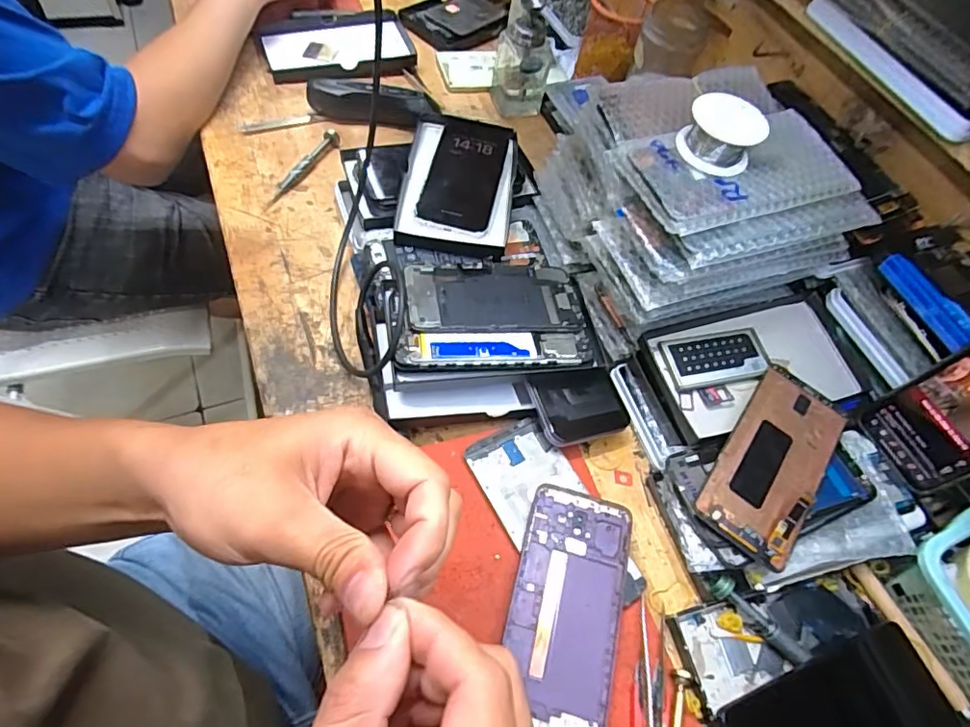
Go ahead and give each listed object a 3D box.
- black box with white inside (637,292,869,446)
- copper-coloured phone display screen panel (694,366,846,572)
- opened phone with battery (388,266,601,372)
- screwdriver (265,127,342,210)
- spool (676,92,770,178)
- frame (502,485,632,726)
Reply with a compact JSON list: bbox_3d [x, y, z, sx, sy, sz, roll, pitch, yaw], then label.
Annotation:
[{"bbox_3d":[0.228,0.001,0.456,0.170,0.020,0.097,-11,61,-16],"label":"black box with white inside"},{"bbox_3d":[0.216,0.070,0.401,0.068,0.012,0.148,37,65,10],"label":"copper-coloured phone display screen panel"},{"bbox_3d":[0.010,-0.041,0.448,0.156,0.012,0.102,0,63,-13],"label":"opened phone with battery"},{"bbox_3d":[-0.193,-0.205,0.570,0.017,0.009,0.127,28,59,8],"label":"screwdriver"},{"bbox_3d":[0.170,-0.166,0.389,0.053,0.033,0.052,4,58,-7],"label":"spool"},{"bbox_3d":[0.056,0.167,0.375,0.074,0.012,0.158,16,58,1],"label":"frame"}]

